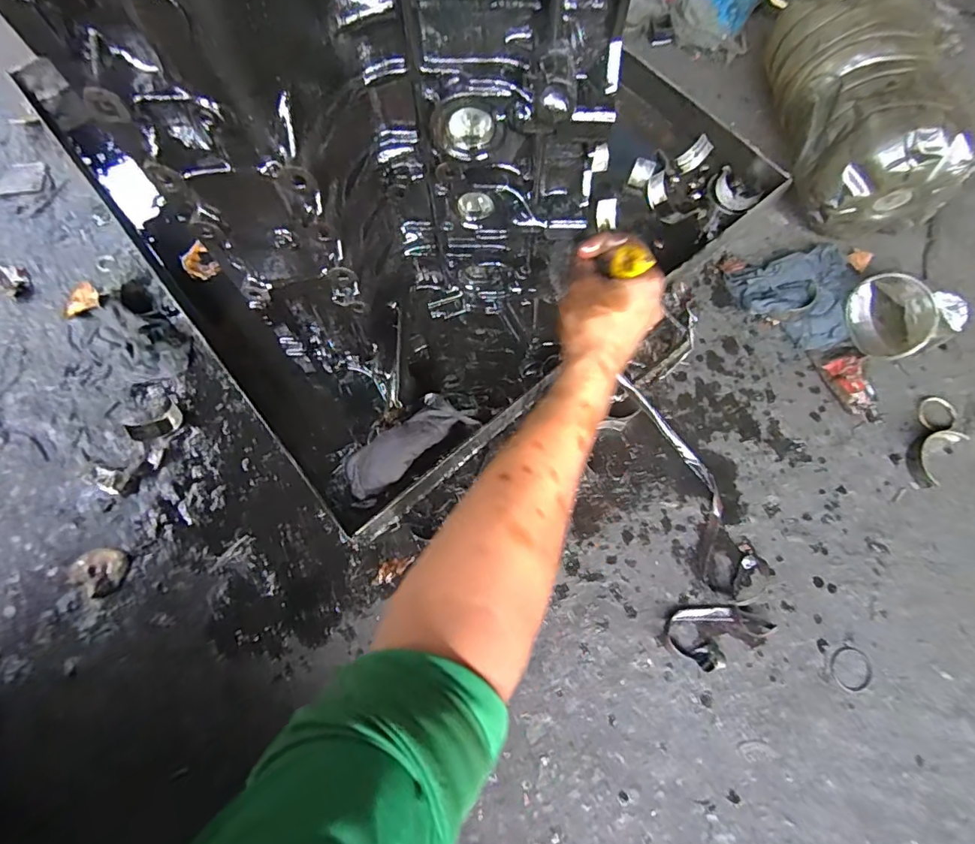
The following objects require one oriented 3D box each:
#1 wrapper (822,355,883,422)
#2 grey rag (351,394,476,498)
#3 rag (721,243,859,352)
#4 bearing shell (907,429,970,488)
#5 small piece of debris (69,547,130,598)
[{"bbox_3d":[0.430,-0.039,0.592,0.041,0.018,0.081,-26,74,-10],"label":"wrapper"},{"bbox_3d":[-0.085,0.021,0.533,0.147,0.045,0.066,-35,75,-12],"label":"grey rag"},{"bbox_3d":[0.391,-0.149,0.627,0.147,0.026,0.123,-17,72,-7],"label":"rag"},{"bbox_3d":[0.489,0.036,0.559,0.033,0.018,0.080,43,76,12],"label":"bearing shell"},{"bbox_3d":[-0.411,0.156,0.539,0.057,0.004,0.049,32,73,9],"label":"small piece of debris"}]

